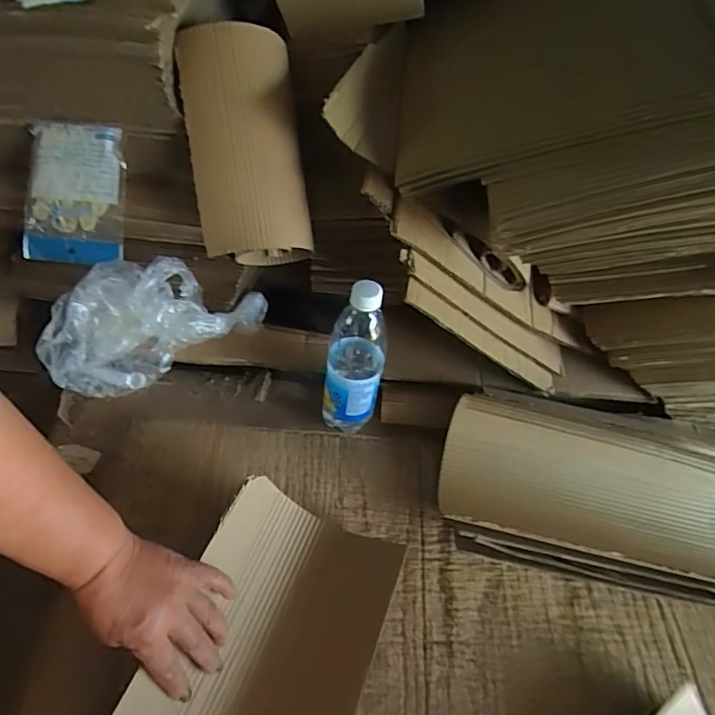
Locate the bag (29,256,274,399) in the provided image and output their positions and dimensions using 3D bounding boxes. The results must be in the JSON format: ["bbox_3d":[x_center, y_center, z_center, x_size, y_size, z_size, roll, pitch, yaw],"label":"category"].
[{"bbox_3d":[-0.264,-0.048,0.660,0.272,0.144,0.115,-25,59,-23],"label":"bag"}]

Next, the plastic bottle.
[{"bbox_3d":[-0.002,0.003,0.604,0.064,0.234,0.075,13,53,4],"label":"plastic bottle"}]

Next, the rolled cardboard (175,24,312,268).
[{"bbox_3d":[-0.144,-0.265,0.656,0.137,0.107,0.276,-9,77,-12],"label":"rolled cardboard"}]

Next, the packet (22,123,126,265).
[{"bbox_3d":[-0.373,-0.213,0.668,0.142,0.013,0.172,6,94,8],"label":"packet"}]

